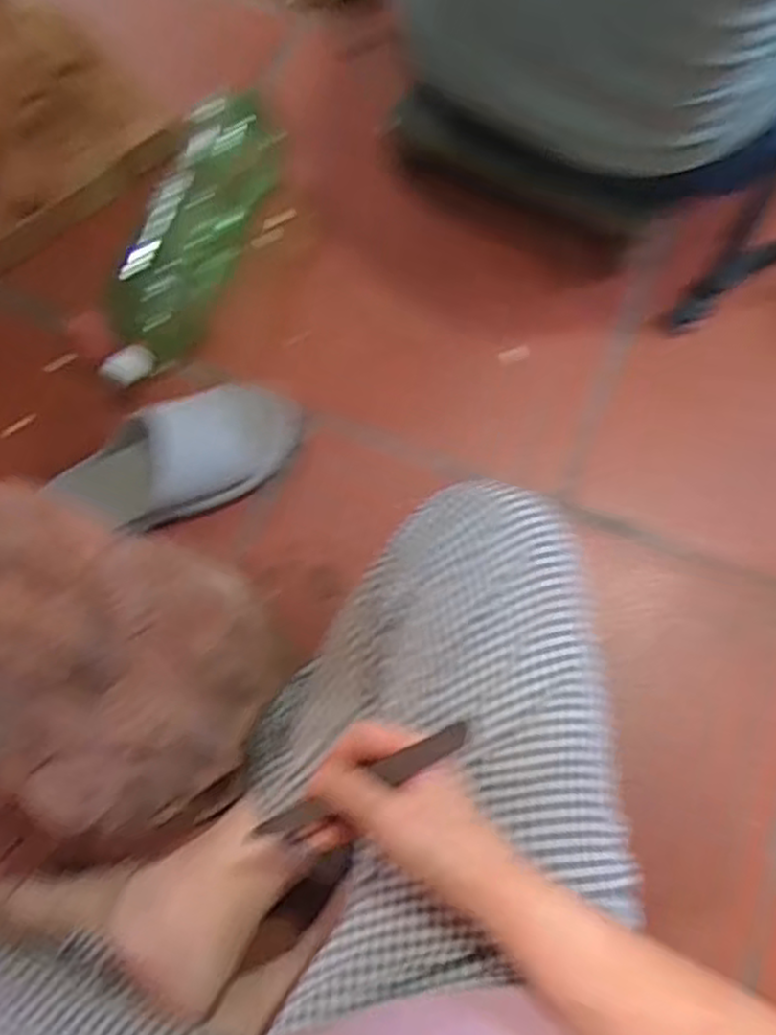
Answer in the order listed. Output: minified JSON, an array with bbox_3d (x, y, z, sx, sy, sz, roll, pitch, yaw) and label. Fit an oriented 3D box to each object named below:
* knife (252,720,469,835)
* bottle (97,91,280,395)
[{"bbox_3d":[-0.018,0.158,0.439,0.164,0.013,0.015,-34,68,26],"label":"knife"},{"bbox_3d":[-0.195,-0.284,0.774,0.096,0.082,0.335,10,70,6],"label":"bottle"}]

